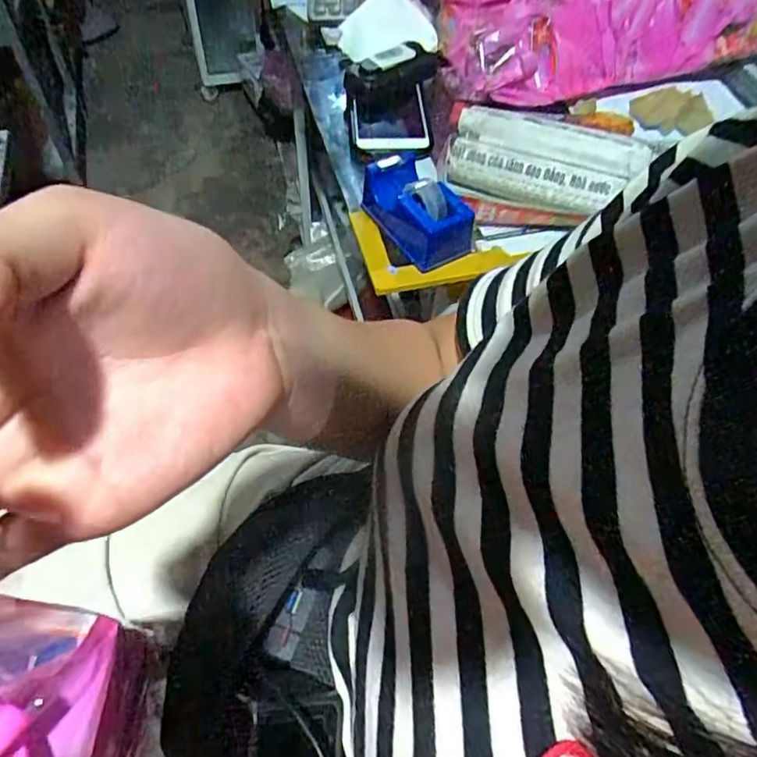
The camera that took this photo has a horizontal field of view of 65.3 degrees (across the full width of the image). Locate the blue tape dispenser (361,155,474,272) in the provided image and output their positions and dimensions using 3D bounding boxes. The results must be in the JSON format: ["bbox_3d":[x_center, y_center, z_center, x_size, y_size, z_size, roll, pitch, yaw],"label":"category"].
[{"bbox_3d":[0.034,-0.148,0.507,0.042,0.060,0.113,-30,62,-21],"label":"blue tape dispenser"}]

